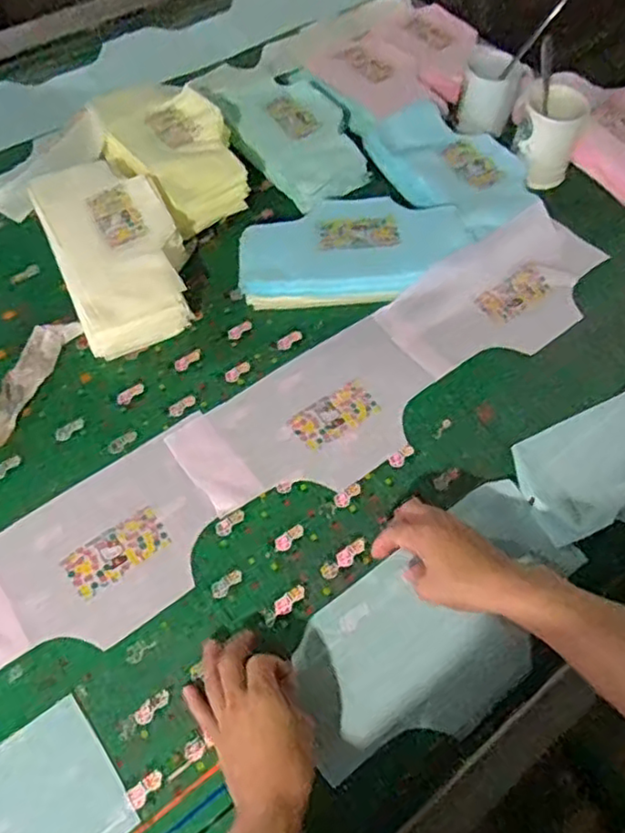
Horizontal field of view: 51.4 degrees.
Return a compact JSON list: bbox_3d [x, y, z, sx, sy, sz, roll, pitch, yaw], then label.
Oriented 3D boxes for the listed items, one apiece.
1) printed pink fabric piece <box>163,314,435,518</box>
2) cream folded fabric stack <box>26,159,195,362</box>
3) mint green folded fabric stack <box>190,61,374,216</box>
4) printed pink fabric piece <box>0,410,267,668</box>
[{"bbox_3d":[0.002,0.007,0.733,0.290,0.009,0.166,-32,66,-18],"label":"printed pink fabric piece"},{"bbox_3d":[-0.246,-0.213,0.821,0.155,0.067,0.285,-22,63,-14],"label":"cream folded fabric stack"},{"bbox_3d":[-0.036,-0.430,0.962,0.161,0.034,0.308,-31,65,-18],"label":"mint green folded fabric stack"},{"bbox_3d":[-0.206,0.134,0.654,0.322,0.007,0.166,-34,64,-20],"label":"printed pink fabric piece"}]

